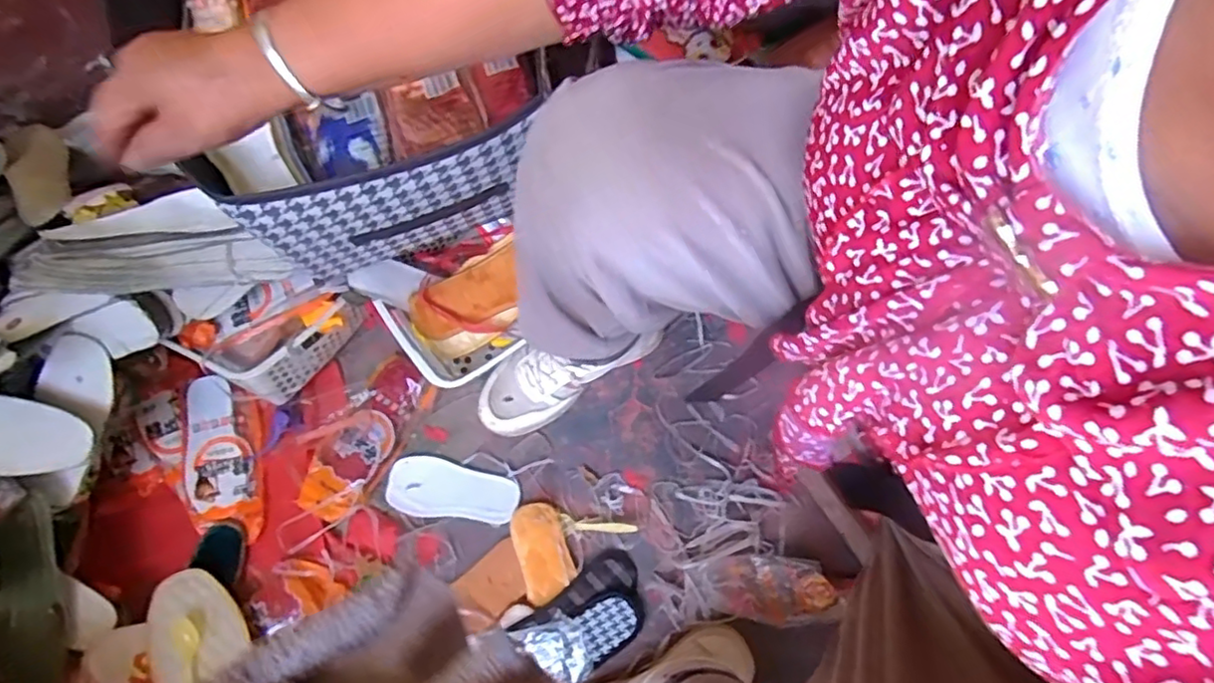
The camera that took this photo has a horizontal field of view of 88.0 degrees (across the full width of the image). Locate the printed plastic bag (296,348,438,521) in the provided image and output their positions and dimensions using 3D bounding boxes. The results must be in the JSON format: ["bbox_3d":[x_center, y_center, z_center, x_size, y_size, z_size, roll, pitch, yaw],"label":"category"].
[{"bbox_3d":[-0.281,0.110,0.734,0.080,0.023,0.193,30,72,10],"label":"printed plastic bag"}]

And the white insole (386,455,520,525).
[{"bbox_3d":[-0.175,0.170,0.719,0.148,0.007,0.065,8,70,3],"label":"white insole"}]

